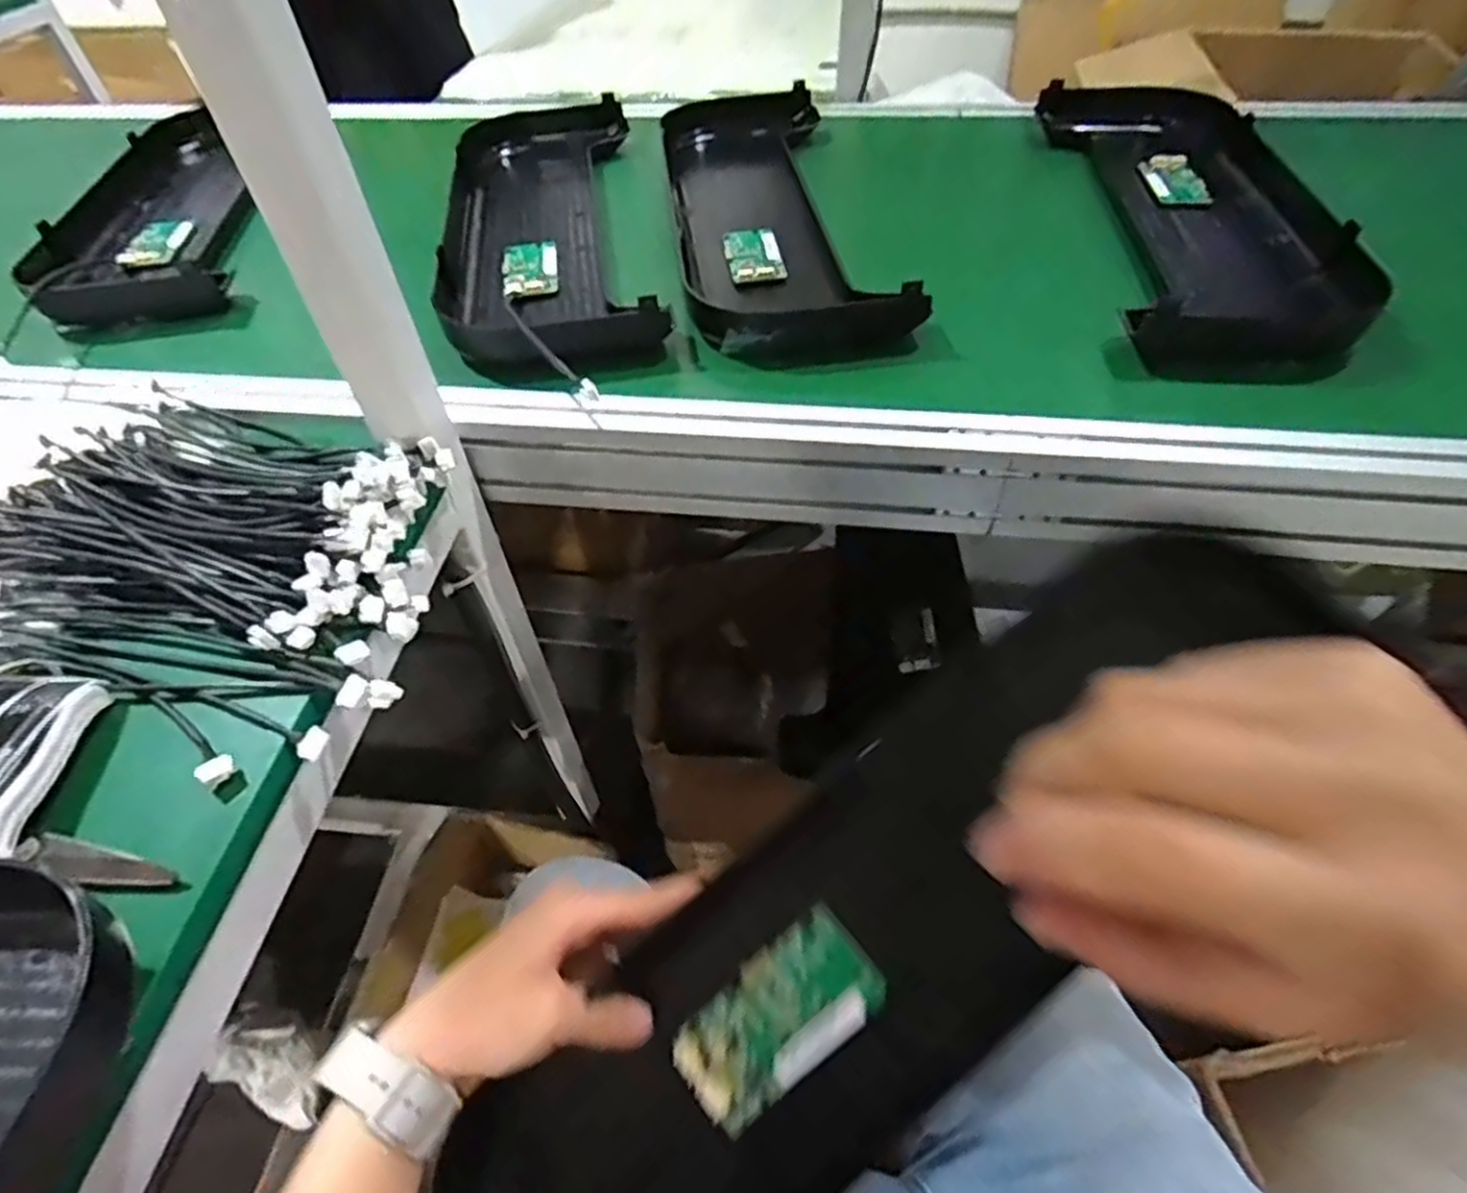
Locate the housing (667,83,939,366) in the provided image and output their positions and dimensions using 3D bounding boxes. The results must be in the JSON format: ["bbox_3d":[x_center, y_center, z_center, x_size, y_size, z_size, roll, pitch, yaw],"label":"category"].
[{"bbox_3d":[0.026,-0.410,0.749,0.173,0.050,0.558,-7,50,-3],"label":"housing"}]

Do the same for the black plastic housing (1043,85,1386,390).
[{"bbox_3d":[0.422,-0.369,0.694,0.193,0.073,0.496,3,50,6],"label":"black plastic housing"}]

